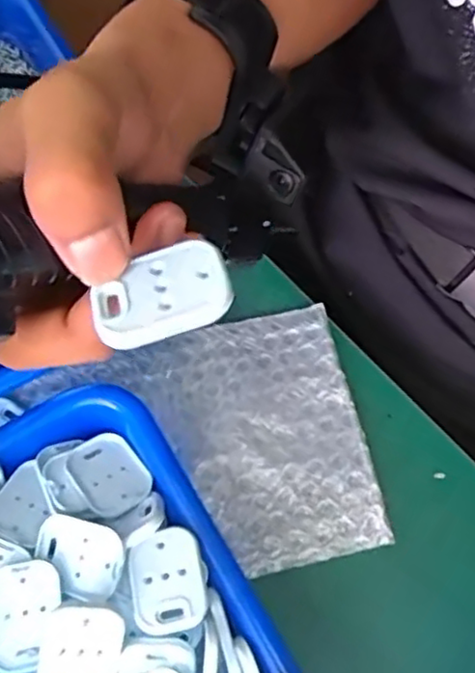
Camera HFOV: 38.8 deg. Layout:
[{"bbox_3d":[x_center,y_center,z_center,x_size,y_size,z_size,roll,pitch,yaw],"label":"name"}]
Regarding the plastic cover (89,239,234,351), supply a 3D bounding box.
[{"bbox_3d":[-0.021,-0.013,0.192,0.038,0.007,0.029,-15,68,-6],"label":"plastic cover"}]

